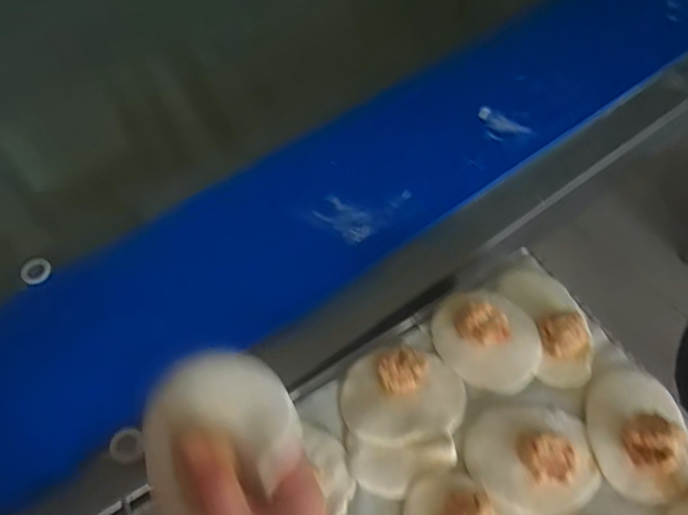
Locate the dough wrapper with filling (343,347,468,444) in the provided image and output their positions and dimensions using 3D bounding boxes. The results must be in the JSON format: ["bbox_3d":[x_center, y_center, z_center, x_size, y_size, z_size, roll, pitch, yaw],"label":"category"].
[{"bbox_3d":[0.053,0.115,0.482,0.106,0.021,0.083,-6,59,-1],"label":"dough wrapper with filling"}]

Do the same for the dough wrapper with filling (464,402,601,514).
[{"bbox_3d":[0.157,0.162,0.456,0.104,0.037,0.090,-5,59,0],"label":"dough wrapper with filling"}]

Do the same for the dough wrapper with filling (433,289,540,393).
[{"bbox_3d":[0.131,0.071,0.508,0.090,0.041,0.095,-1,59,2],"label":"dough wrapper with filling"}]

